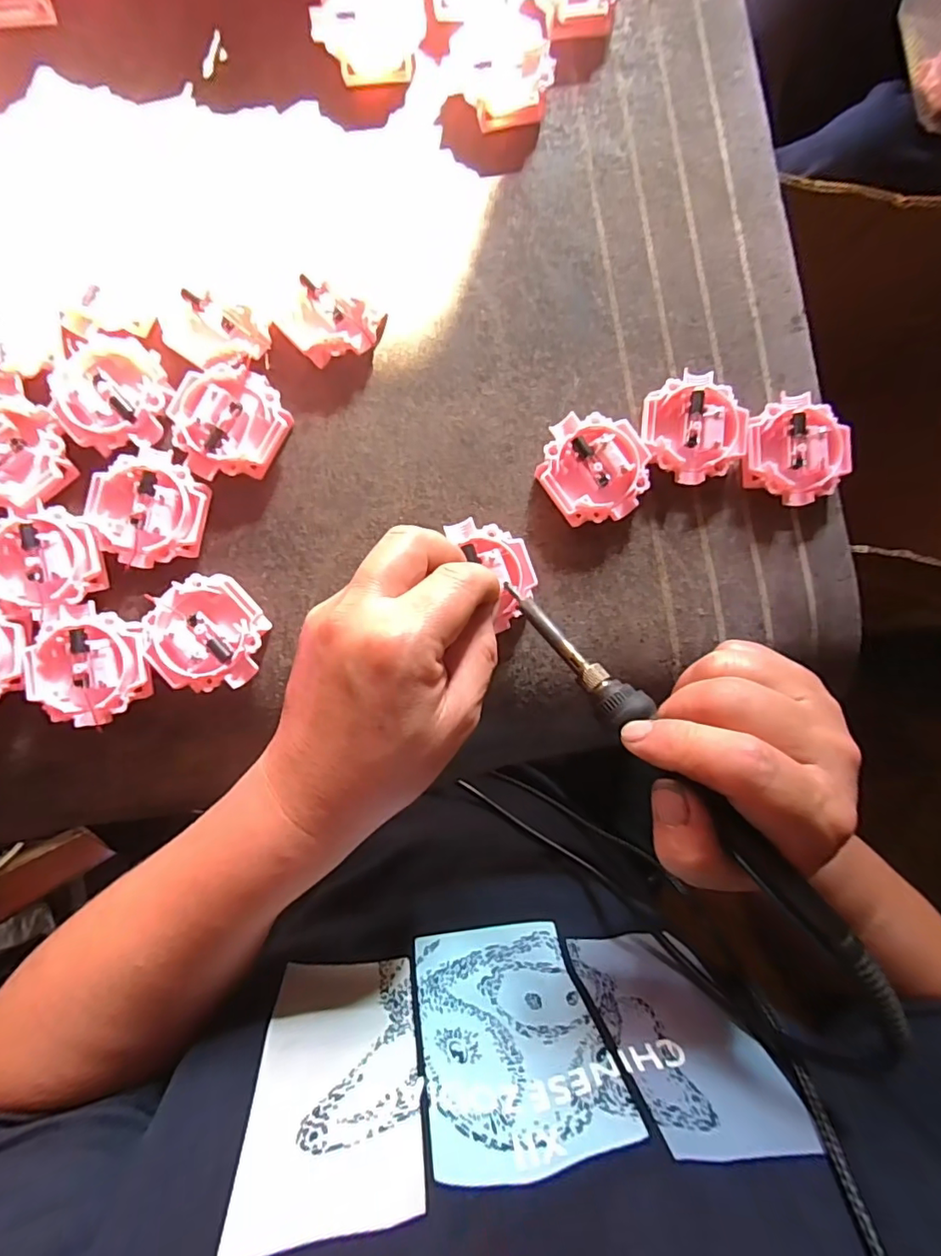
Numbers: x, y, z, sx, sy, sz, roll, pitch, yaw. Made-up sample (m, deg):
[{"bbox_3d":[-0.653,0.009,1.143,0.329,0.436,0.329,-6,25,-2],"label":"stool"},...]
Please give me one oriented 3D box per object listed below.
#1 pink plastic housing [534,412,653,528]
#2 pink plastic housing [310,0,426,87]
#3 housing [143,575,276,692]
[{"bbox_3d":[0.061,-0.080,0.273,0.052,0.016,0.053,0,87,-2],"label":"pink plastic housing"},{"bbox_3d":[-0.052,-0.310,0.279,0.056,0.014,0.050,-6,88,-3],"label":"pink plastic housing"},{"bbox_3d":[-0.125,0.002,0.259,0.051,0.016,0.052,0,87,-2],"label":"housing"}]

